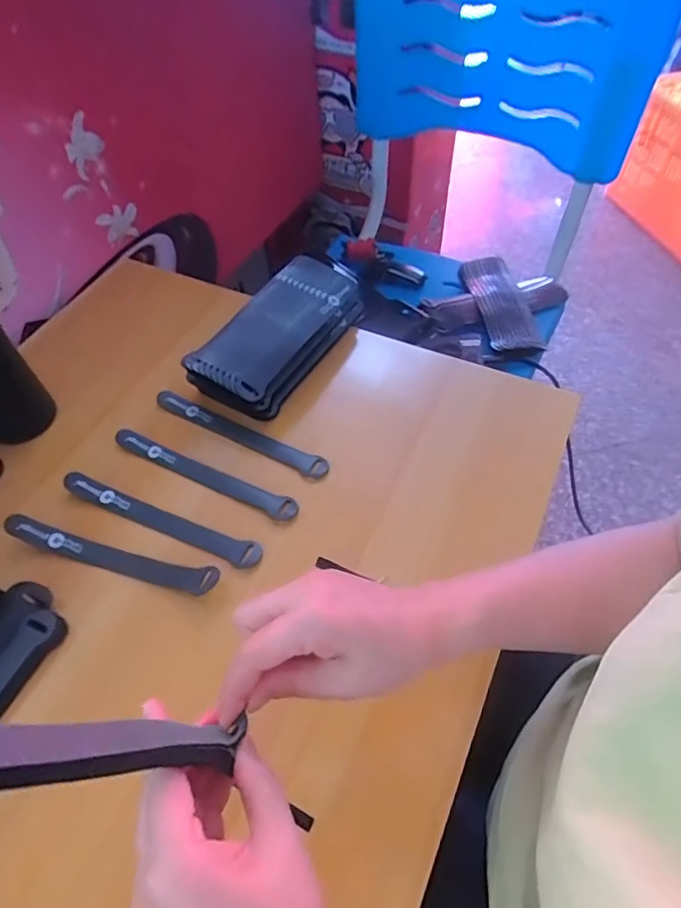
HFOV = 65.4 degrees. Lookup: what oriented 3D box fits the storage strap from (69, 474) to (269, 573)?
[{"bbox_3d":[-0.159,0.056,0.466,0.195,0.008,0.022,19,58,15],"label":"storage strap"}]

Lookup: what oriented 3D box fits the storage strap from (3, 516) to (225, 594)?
[{"bbox_3d":[-0.191,0.084,0.442,0.189,0.019,0.021,13,57,11],"label":"storage strap"}]

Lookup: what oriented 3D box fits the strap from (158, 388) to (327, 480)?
[{"bbox_3d":[-0.100,-0.022,0.521,0.197,0.010,0.023,25,60,18],"label":"strap"}]

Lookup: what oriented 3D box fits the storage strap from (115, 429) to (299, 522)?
[{"bbox_3d":[-0.129,0.017,0.493,0.196,0.009,0.022,22,59,16],"label":"storage strap"}]

